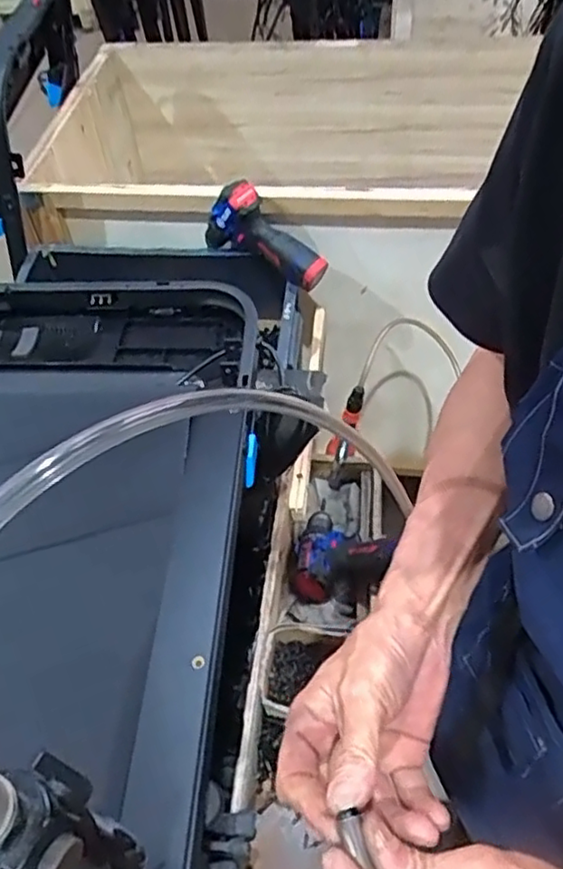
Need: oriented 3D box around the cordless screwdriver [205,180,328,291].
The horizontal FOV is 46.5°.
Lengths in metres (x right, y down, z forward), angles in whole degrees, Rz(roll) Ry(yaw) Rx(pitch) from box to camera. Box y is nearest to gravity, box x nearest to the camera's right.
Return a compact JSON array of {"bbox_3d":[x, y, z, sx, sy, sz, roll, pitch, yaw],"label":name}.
[{"bbox_3d":[-0.031,-0.304,1.058,0.215,0.139,0.072,37,62,10],"label":"cordless screwdriver"}]

